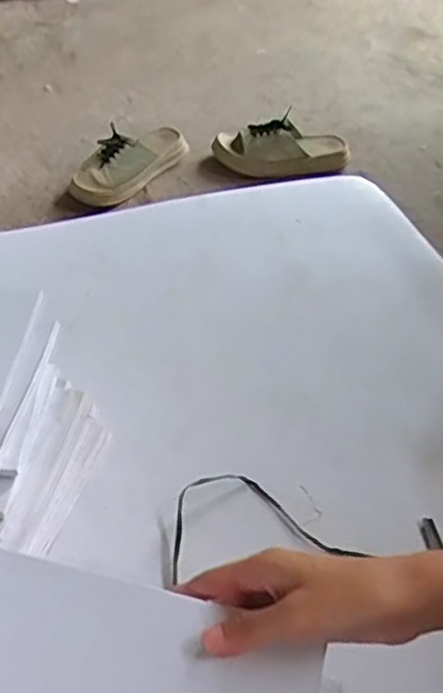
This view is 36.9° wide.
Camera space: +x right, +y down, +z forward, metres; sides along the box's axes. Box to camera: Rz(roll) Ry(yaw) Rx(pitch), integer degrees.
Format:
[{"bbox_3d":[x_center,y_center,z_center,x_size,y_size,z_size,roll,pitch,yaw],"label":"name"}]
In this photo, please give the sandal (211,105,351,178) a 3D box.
[{"bbox_3d":[0.109,-0.346,1.174,0.244,0.078,0.090,2,47,-1],"label":"sandal"}]

